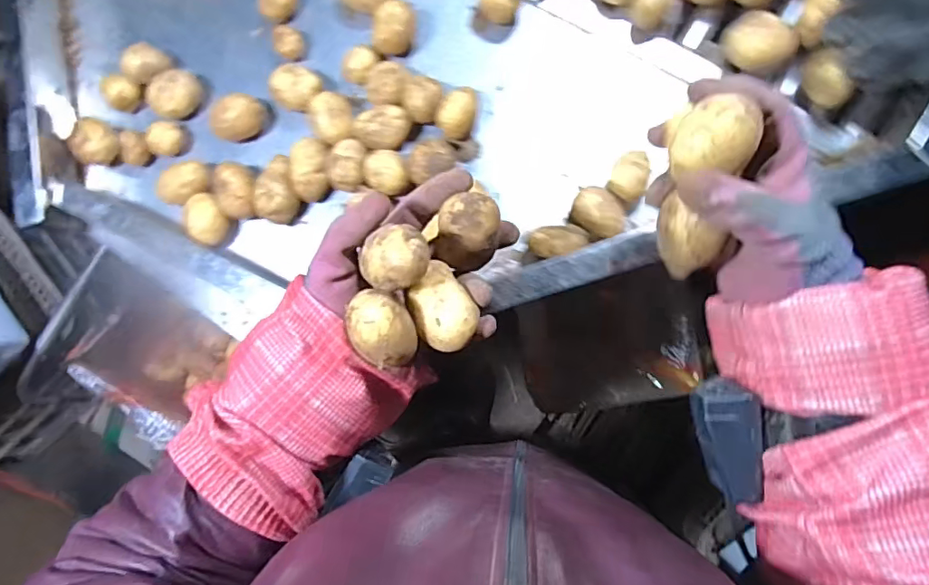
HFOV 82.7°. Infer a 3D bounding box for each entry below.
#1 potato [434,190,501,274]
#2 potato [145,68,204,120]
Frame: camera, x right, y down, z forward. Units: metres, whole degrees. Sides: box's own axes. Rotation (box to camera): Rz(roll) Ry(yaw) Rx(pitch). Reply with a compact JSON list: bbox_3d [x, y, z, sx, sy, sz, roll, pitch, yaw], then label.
[{"bbox_3d":[0.003,-0.038,0.341,0.036,0.033,0.045,21,86,6],"label":"potato"},{"bbox_3d":[-0.287,-0.195,0.521,0.041,0.031,0.049,19,86,6],"label":"potato"}]

